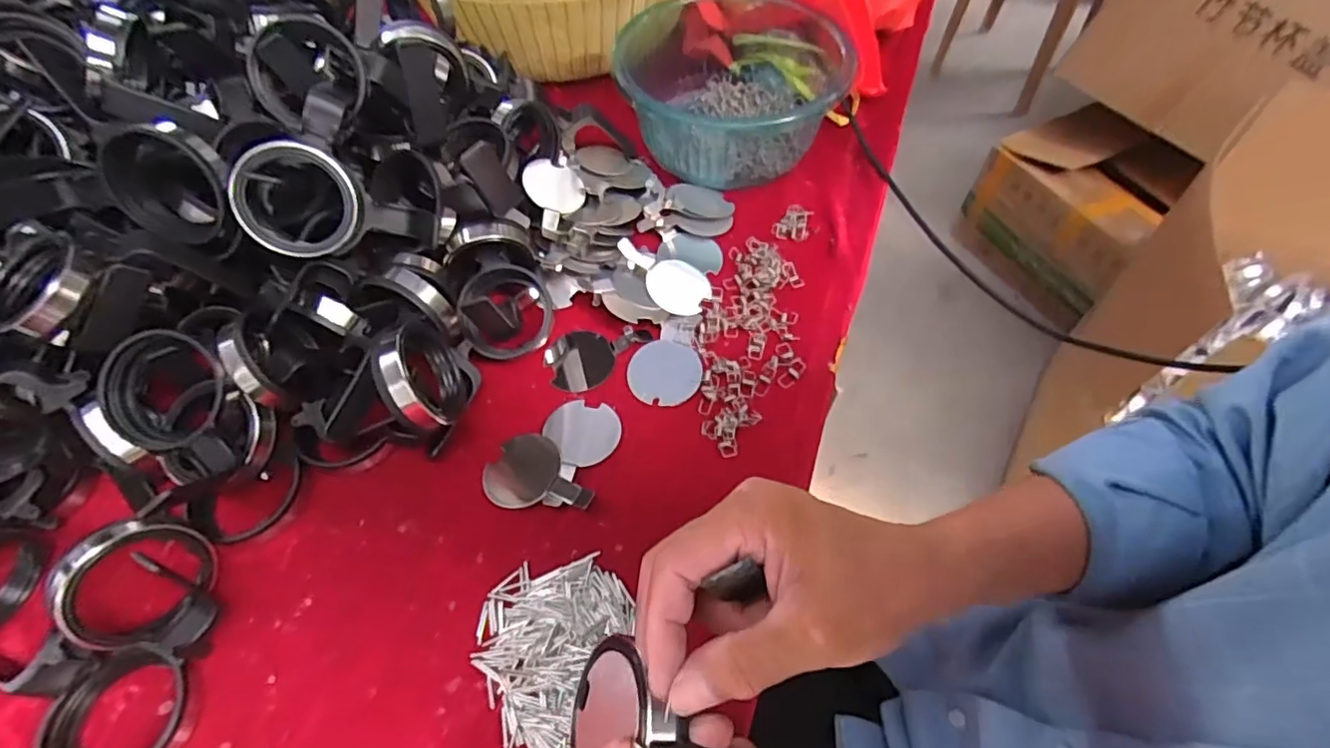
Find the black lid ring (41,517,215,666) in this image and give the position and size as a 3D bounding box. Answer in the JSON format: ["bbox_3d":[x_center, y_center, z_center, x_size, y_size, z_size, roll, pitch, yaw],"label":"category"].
[{"bbox_3d":[-0.298,0.121,0.341,0.081,0.035,0.067,21,67,-18],"label":"black lid ring"}]

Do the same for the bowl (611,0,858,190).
[{"bbox_3d":[0.064,-0.280,0.575,0.209,0.086,0.237,10,58,9],"label":"bowl"}]

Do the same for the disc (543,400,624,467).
[{"bbox_3d":[-0.057,0.040,0.426,0.048,0.004,0.054,-31,57,-18],"label":"disc"}]

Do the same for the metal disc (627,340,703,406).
[{"bbox_3d":[0.000,-0.002,0.452,0.054,0.005,0.054,-1,57,2],"label":"metal disc"}]

